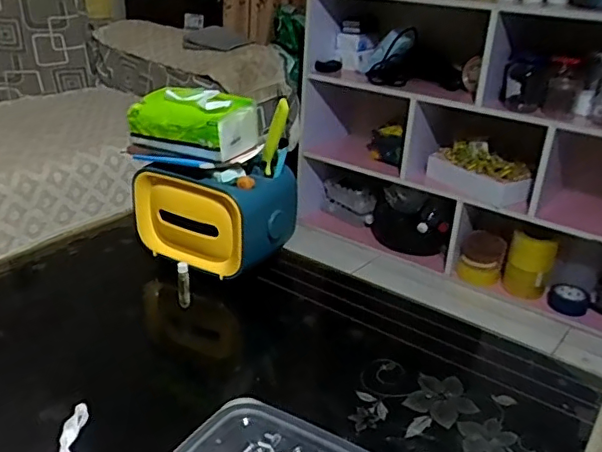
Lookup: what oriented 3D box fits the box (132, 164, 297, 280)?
[{"bbox_3d":[-0.118,-0.030,0.811,0.195,0.119,0.155,15,28,23],"label":"box"}]

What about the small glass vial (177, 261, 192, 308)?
[{"bbox_3d":[-0.149,0.075,0.722,0.016,0.058,0.017,-3,26,-13],"label":"small glass vial"}]

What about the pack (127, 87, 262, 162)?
[{"bbox_3d":[-0.139,-0.142,0.746,0.141,0.071,0.090,15,28,24],"label":"pack"}]

